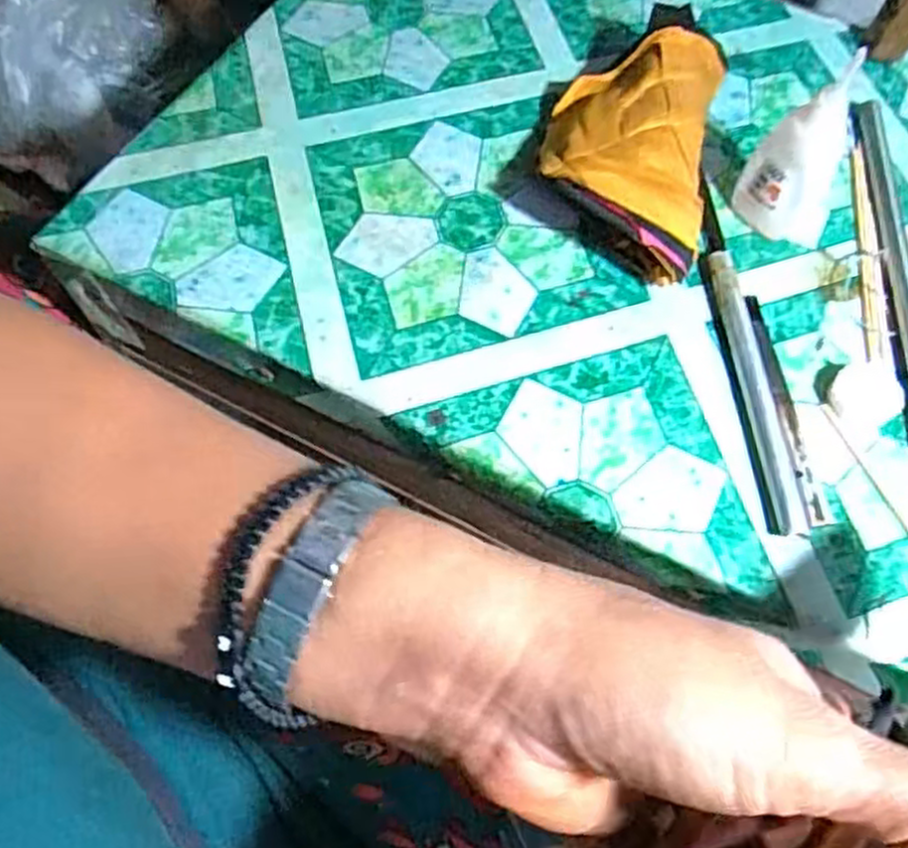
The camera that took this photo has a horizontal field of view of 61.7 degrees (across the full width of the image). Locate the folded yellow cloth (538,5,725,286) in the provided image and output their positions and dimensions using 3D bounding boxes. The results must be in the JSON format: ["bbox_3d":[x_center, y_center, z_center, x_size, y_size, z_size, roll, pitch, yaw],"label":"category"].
[{"bbox_3d":[0.097,-0.159,0.421,0.087,0.049,0.158,14,66,3],"label":"folded yellow cloth"}]

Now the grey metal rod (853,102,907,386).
[{"bbox_3d":[0.242,-0.090,0.415,0.013,0.012,0.222,6,65,-1],"label":"grey metal rod"}]

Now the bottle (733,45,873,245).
[{"bbox_3d":[0.188,-0.143,0.391,0.052,0.096,0.047,33,68,11],"label":"bottle"}]

